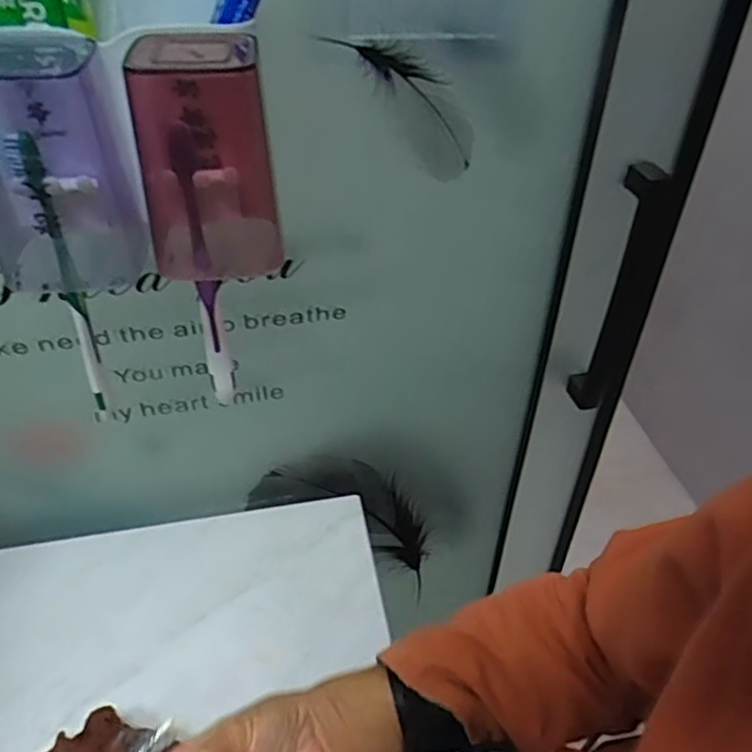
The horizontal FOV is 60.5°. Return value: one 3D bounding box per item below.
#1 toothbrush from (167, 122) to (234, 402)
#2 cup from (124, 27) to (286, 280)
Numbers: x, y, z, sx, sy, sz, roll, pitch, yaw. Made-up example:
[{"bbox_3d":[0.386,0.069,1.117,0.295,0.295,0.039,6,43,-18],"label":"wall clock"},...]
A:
[{"bbox_3d":[-0.102,-0.056,0.384,0.017,0.178,0.016,-12,43,-12],"label":"toothbrush"},{"bbox_3d":[-0.083,-0.115,0.319,0.063,0.089,0.066,0,42,0],"label":"cup"}]

